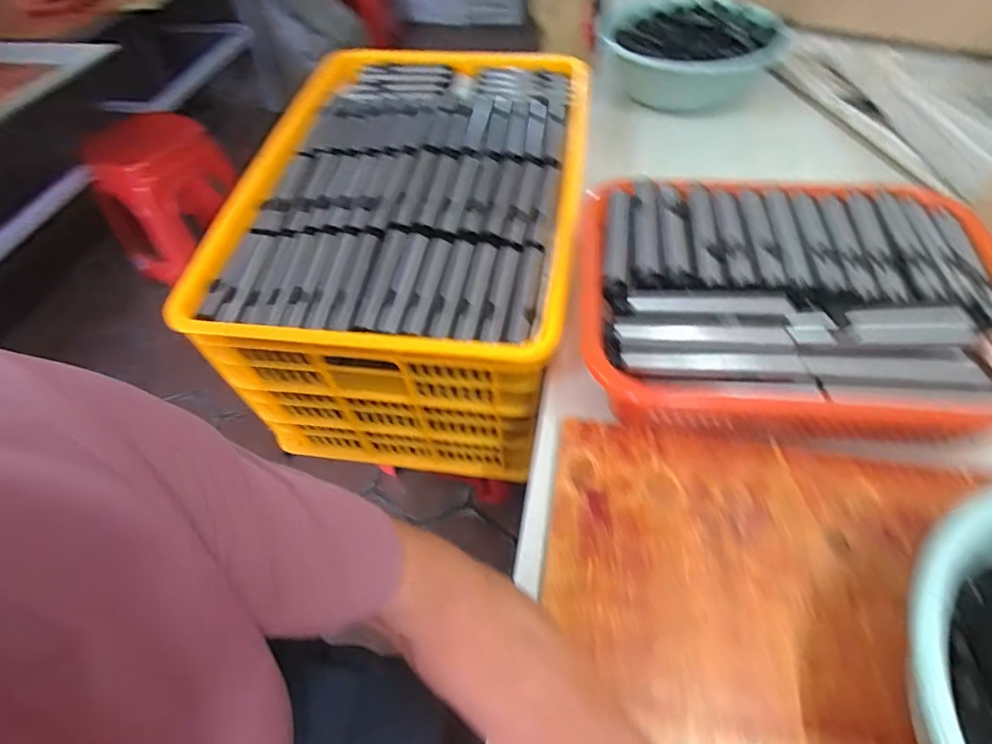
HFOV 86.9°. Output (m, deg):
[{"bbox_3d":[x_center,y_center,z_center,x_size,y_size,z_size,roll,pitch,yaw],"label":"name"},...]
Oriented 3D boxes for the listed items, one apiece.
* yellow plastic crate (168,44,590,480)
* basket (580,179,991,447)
[{"bbox_3d":[-0.105,-0.189,0.790,0.436,0.291,0.581,5,53,8],"label":"yellow plastic crate"},{"bbox_3d":[0.278,-0.068,0.501,0.389,0.081,0.293,4,56,3],"label":"basket"}]

